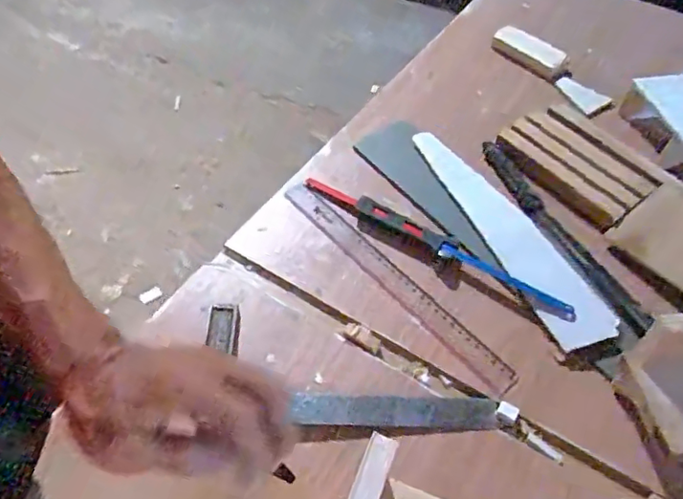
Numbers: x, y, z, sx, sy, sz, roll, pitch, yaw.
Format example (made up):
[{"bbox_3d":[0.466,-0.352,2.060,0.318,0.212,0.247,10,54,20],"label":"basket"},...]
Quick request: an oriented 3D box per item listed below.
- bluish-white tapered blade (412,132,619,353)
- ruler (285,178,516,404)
[{"bbox_3d":[0.168,-0.028,0.588,0.065,0.006,0.305,-20,55,-16],"label":"bluish-white tapered blade"},{"bbox_3d":[0.046,0.027,0.557,0.034,0.004,0.304,-35,61,-24],"label":"ruler"}]

